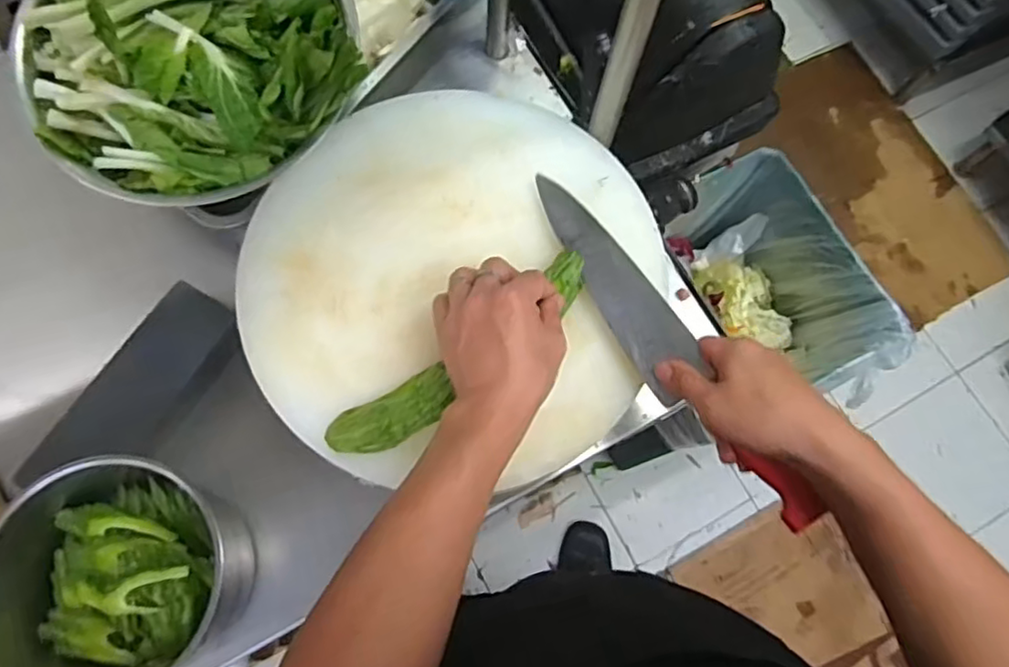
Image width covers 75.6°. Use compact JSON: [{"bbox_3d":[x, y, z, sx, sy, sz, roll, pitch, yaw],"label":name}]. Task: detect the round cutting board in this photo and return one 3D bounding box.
[{"bbox_3d":[-0.044,-0.055,0.554,0.340,0.027,0.339,1,74,-2],"label":"round cutting board"}]

